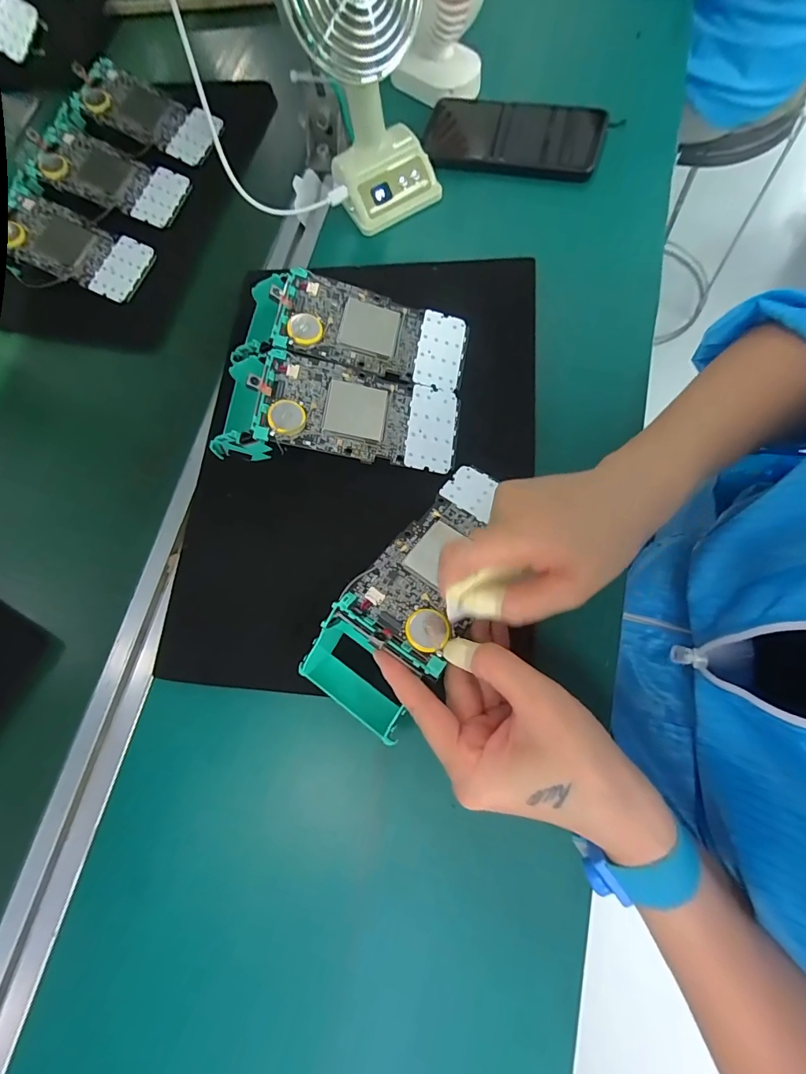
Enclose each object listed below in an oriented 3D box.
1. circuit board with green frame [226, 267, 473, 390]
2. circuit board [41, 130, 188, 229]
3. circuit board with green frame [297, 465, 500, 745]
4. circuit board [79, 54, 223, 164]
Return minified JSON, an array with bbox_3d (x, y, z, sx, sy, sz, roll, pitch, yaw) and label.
[{"bbox_3d":[-0.039,-0.154,0.325,0.168,0.039,0.068,9,67,4],"label":"circuit board with green frame"},{"bbox_3d":[-0.286,-0.356,0.436,0.134,0.011,0.066,22,68,-4],"label":"circuit board"},{"bbox_3d":[0.008,0.027,0.273,0.075,0.051,0.171,28,75,12],"label":"circuit board with green frame"},{"bbox_3d":[-0.263,-0.437,0.456,0.130,0.007,0.065,23,79,-6],"label":"circuit board"}]

